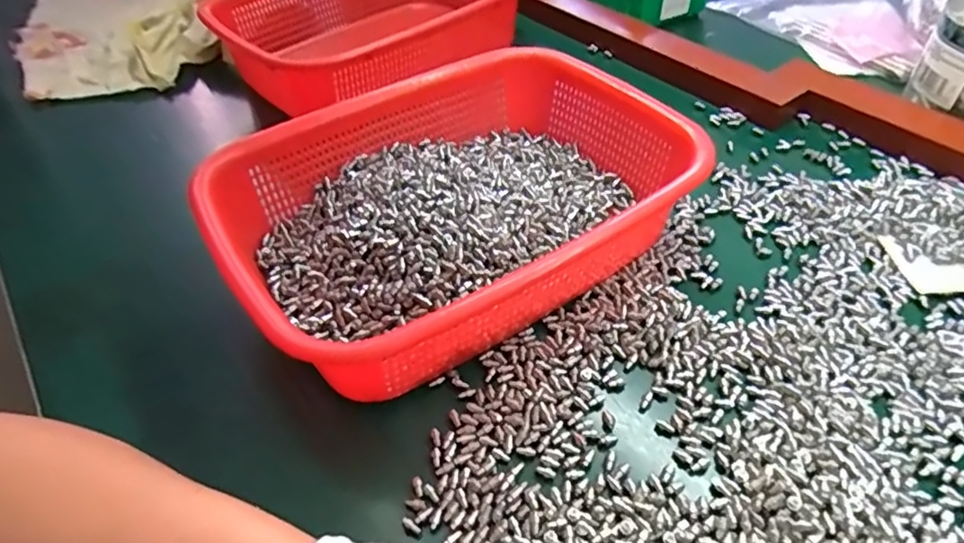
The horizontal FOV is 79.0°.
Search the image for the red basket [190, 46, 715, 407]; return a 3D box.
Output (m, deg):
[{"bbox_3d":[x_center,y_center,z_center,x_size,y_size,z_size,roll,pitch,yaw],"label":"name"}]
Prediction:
[{"bbox_3d":[-0.015,-0.045,0.377,0.266,0.075,0.206,-30,51,-22],"label":"red basket"}]

